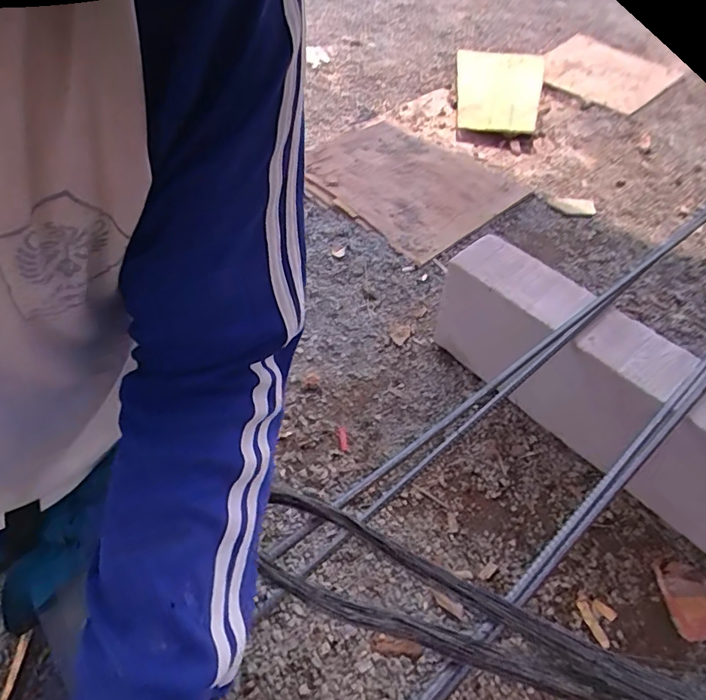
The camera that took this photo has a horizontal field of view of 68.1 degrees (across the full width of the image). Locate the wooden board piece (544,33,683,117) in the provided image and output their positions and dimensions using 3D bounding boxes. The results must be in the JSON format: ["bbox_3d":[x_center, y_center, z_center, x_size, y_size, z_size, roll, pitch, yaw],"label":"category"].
[{"bbox_3d":[0.612,-0.706,1.326,0.179,0.027,0.392,-29,50,3],"label":"wooden board piece"}]

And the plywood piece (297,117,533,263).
[{"bbox_3d":[0.104,-0.381,1.169,0.310,0.026,0.457,-37,57,-19],"label":"plywood piece"}]

